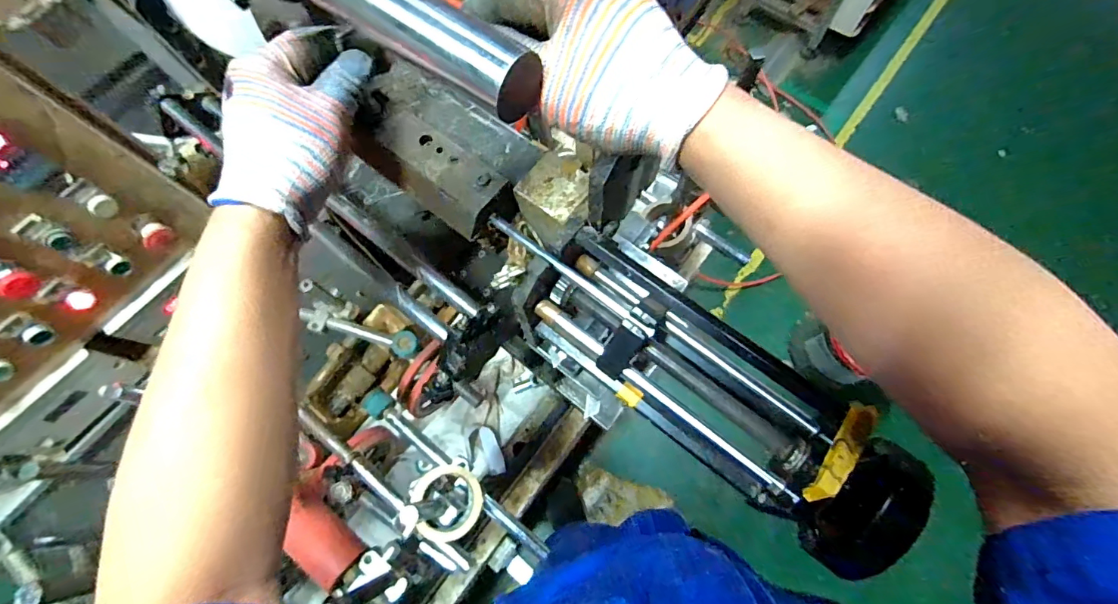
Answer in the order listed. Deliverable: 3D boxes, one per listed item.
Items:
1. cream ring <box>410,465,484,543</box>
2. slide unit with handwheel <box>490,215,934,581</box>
[{"bbox_3d":[-0.164,0.298,0.698,0.097,0.029,0.103,-1,70,2],"label":"cream ring"},{"bbox_3d":[0.092,0.049,0.355,0.340,0.086,0.089,38,76,14],"label":"slide unit with handwheel"}]

